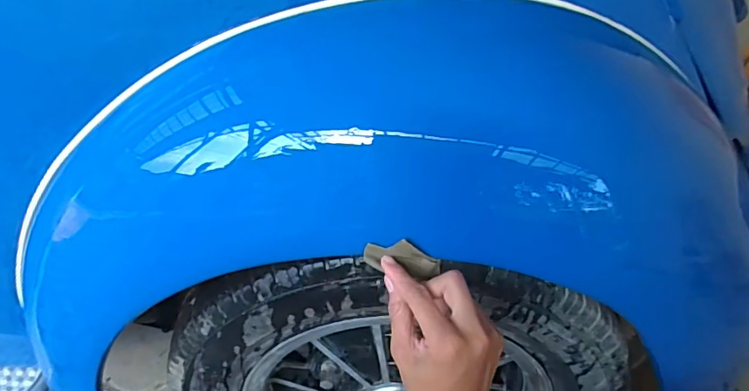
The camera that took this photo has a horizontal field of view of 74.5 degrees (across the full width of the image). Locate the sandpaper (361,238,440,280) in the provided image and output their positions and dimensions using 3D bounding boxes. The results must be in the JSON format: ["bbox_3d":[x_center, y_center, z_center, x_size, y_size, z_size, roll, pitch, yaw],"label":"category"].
[{"bbox_3d":[0.026,0.051,0.413,0.066,0.032,0.010,15,36,-19],"label":"sandpaper"}]

